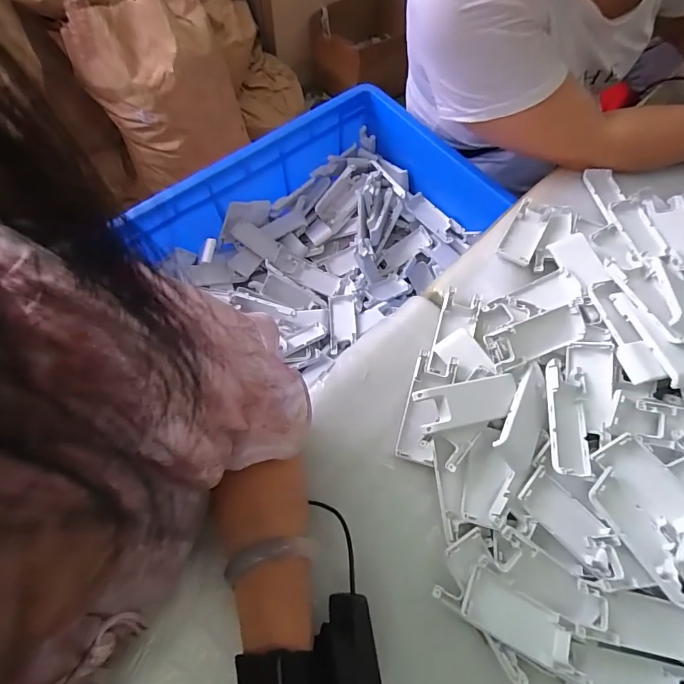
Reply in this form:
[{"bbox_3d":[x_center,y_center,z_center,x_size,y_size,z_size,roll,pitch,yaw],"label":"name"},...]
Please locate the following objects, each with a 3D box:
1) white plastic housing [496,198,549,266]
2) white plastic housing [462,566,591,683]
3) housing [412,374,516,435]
[{"bbox_3d":[0.216,-0.130,0.491,0.038,0.012,0.098,29,68,12],"label":"white plastic housing"},{"bbox_3d":[0.141,0.217,0.323,0.102,0.013,0.040,28,50,5],"label":"white plastic housing"},{"bbox_3d":[0.115,0.055,0.376,0.098,0.007,0.039,-10,77,-14],"label":"housing"}]

